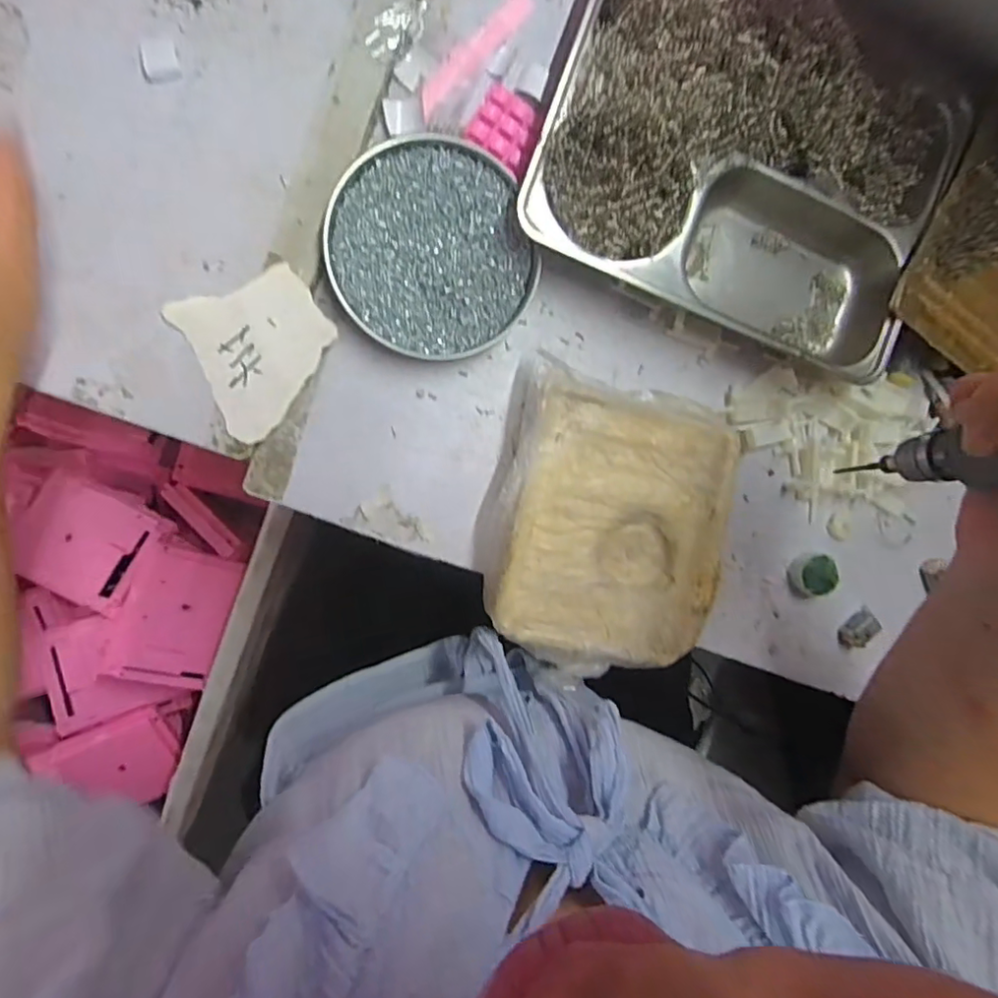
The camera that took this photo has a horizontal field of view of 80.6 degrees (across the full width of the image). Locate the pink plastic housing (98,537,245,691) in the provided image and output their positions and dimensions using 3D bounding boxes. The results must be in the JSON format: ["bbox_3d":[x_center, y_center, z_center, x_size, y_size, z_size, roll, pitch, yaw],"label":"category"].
[{"bbox_3d":[-0.392,0.140,0.713,0.107,0.030,0.157,24,69,-31],"label":"pink plastic housing"}]

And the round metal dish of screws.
[{"bbox_3d":[-0.044,-0.163,0.388,0.128,0.014,0.133,-1,95,-9],"label":"round metal dish of screws"}]

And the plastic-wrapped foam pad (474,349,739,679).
[{"bbox_3d":[0.072,0.022,0.420,0.162,0.041,0.200,14,92,-10],"label":"plastic-wrapped foam pad"}]

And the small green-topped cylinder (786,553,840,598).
[{"bbox_3d":[0.247,0.061,0.463,0.036,0.017,0.036,-1,95,-9],"label":"small green-topped cylinder"}]

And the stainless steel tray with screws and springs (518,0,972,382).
[{"bbox_3d":[0.172,-0.223,0.398,0.281,0.063,0.207,20,91,-10],"label":"stainless steel tray with screws and springs"}]

